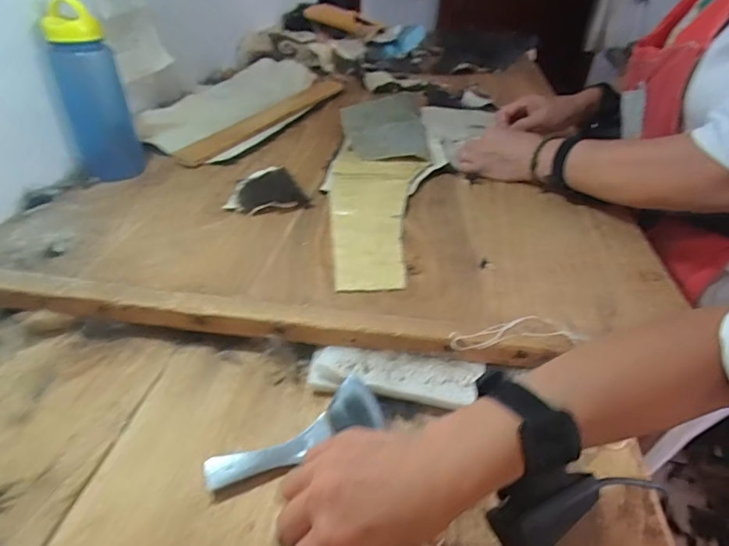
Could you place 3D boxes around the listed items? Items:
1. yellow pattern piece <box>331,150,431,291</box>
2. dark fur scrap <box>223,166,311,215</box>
[{"bbox_3d":[0.001,-0.086,0.603,0.132,0.007,0.327,9,38,7],"label":"yellow pattern piece"},{"bbox_3d":[-0.130,-0.108,0.607,0.101,0.034,0.066,-10,39,-16],"label":"dark fur scrap"}]

